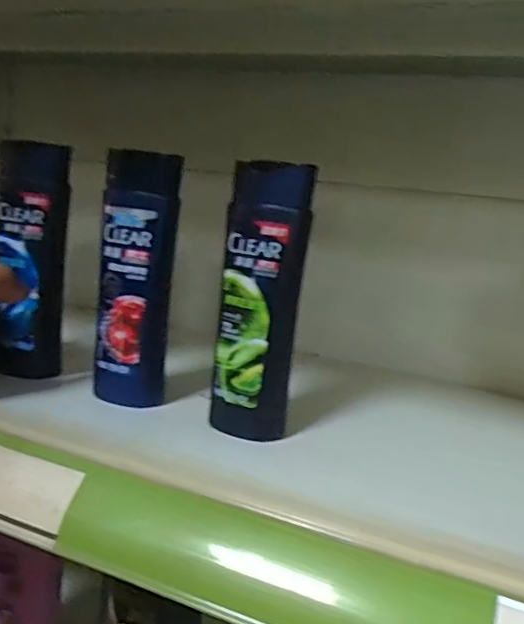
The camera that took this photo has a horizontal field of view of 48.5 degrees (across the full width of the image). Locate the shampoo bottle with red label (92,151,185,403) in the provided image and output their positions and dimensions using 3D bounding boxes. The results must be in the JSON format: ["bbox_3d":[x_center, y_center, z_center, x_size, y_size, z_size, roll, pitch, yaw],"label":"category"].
[{"bbox_3d":[-0.086,-0.022,0.407,0.051,0.170,0.038,7,3,6],"label":"shampoo bottle with red label"}]

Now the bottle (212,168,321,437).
[{"bbox_3d":[-0.001,-0.002,0.368,0.050,0.176,0.035,6,12,-2],"label":"bottle"}]

